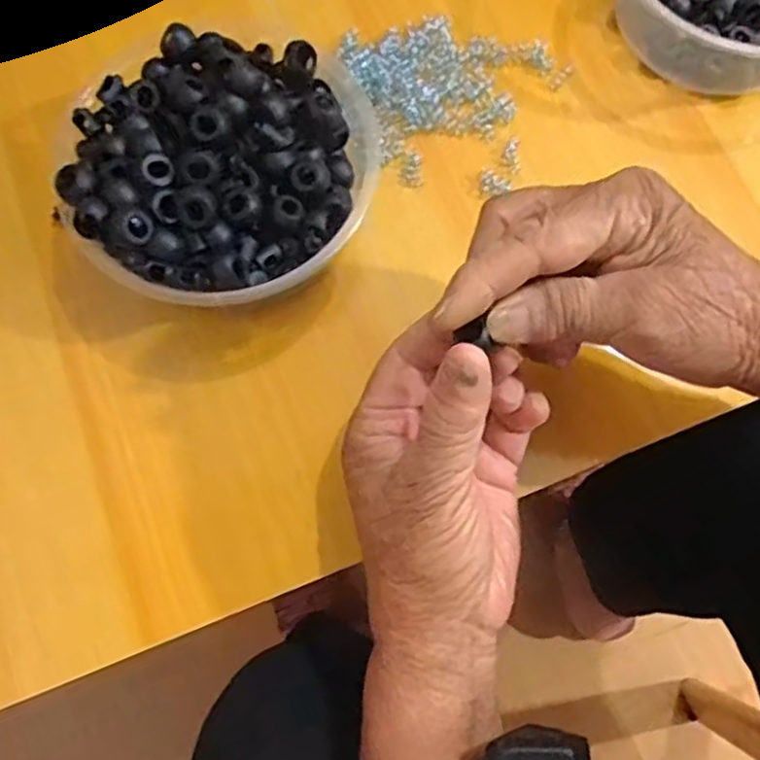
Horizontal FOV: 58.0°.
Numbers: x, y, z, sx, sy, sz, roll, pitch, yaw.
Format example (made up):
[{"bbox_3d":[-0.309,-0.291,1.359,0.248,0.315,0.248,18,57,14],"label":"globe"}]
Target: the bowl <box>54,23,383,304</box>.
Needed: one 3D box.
[{"bbox_3d":[-0.075,-0.096,0.328,0.128,0.069,0.134,0,71,-1],"label":"bowl"}]

